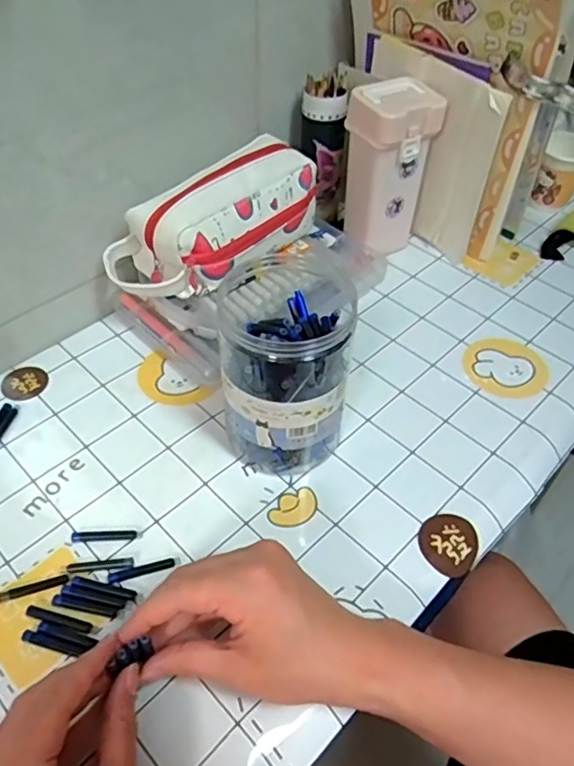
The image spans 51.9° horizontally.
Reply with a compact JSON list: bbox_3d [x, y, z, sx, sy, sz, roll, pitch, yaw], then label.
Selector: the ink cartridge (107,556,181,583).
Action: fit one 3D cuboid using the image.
[{"bbox_3d":[-0.103,0.134,0.424,0.050,0.004,0.007,-12,50,-13],"label":"ink cartridge"}]

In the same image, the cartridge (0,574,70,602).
[{"bbox_3d":[-0.177,0.143,0.412,0.047,0.004,0.008,-13,50,-14],"label":"cartridge"}]

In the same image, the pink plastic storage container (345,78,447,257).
[{"bbox_3d":[0.106,-0.224,0.627,0.080,0.156,0.063,-28,55,-25],"label":"pink plastic storage container"}]

